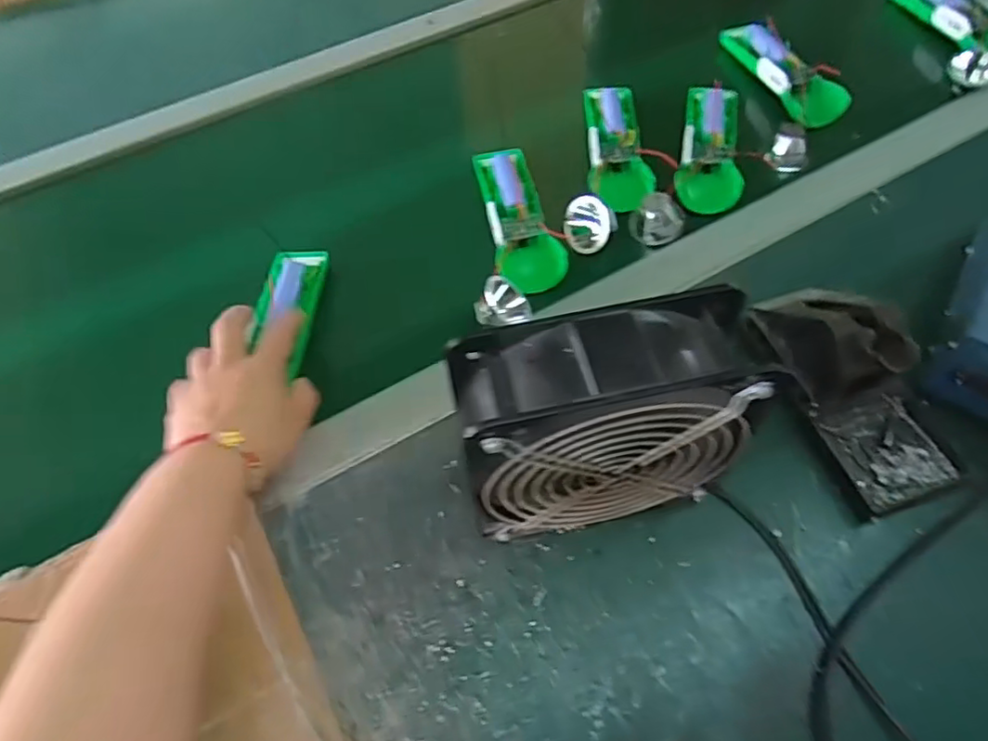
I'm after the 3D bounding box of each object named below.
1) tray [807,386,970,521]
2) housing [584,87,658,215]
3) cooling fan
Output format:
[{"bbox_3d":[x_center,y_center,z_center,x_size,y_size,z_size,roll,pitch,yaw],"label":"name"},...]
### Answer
[{"bbox_3d":[0.255,0.051,0.411,0.073,0.017,0.074,-17,57,-8],"label":"tray"},{"bbox_3d":[0.110,-0.204,0.562,0.052,0.025,0.143,2,61,2],"label":"housing"},{"bbox_3d":[0.057,0.032,0.339,0.150,0.150,0.062,-9,55,-5],"label":"cooling fan"}]

